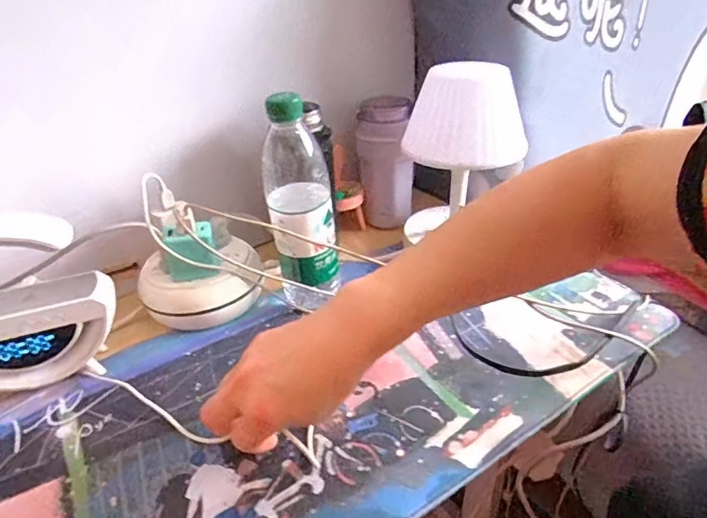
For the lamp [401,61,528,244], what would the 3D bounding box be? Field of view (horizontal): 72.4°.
[{"bbox_3d":[0.121,-0.111,0.544,0.126,0.201,0.098,14,36,25],"label":"lamp"}]

